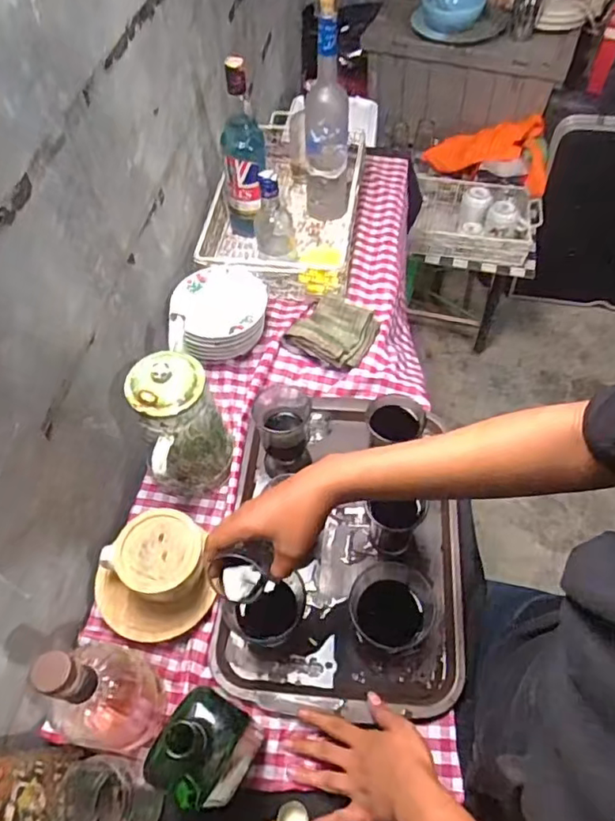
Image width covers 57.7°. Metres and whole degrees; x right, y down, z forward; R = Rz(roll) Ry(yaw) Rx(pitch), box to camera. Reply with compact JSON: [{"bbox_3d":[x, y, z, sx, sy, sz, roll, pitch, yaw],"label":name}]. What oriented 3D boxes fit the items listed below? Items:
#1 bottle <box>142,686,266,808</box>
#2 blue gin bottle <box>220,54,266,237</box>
[{"bbox_3d":[-0.092,0.318,0.532,0.065,0.214,0.081,29,62,20],"label":"bottle"},{"bbox_3d":[-0.110,-0.435,0.957,0.075,0.298,0.062,-9,56,-4],"label":"blue gin bottle"}]

